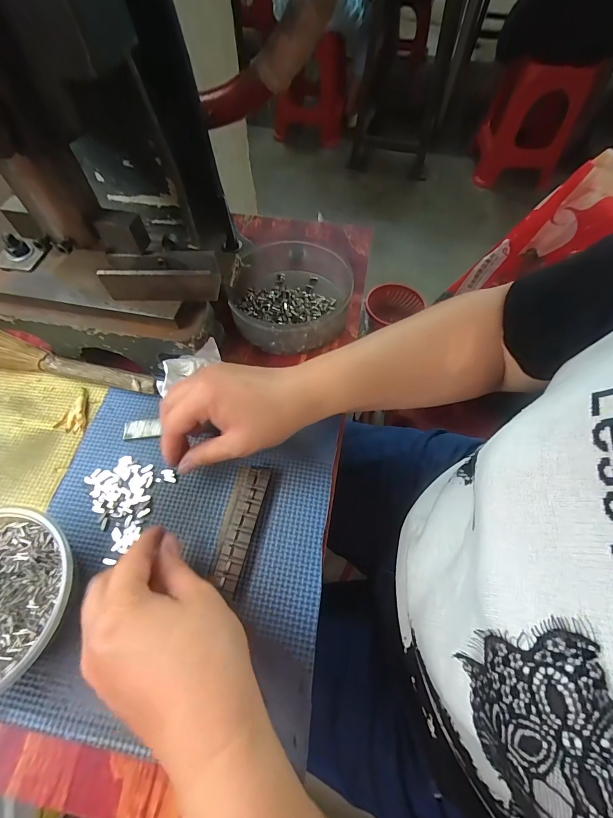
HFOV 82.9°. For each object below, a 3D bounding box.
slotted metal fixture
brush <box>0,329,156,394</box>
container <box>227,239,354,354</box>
[{"bbox_3d":[-0.055,0.092,0.278,0.029,0.012,0.095,12,61,7],"label":"slotted metal fixture"},{"bbox_3d":[-0.255,-0.048,0.349,0.230,0.021,0.039,12,61,7],"label":"brush"},{"bbox_3d":[-0.021,-0.142,0.396,0.135,0.041,0.168,-14,62,-8],"label":"container"}]

